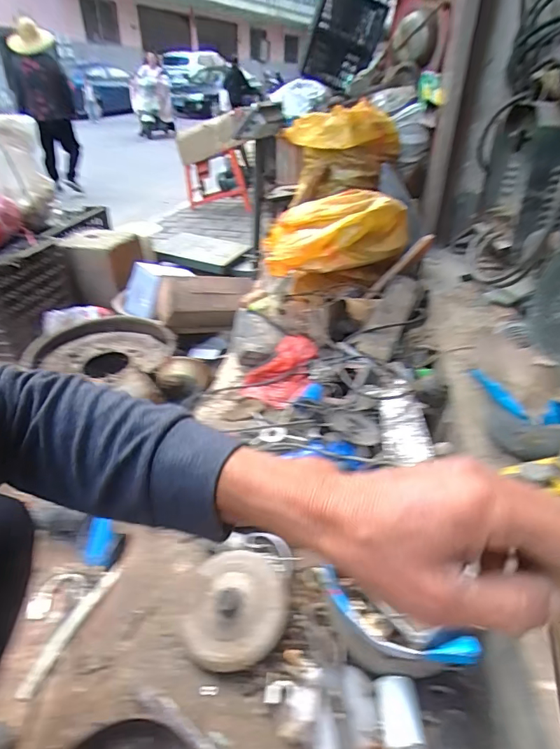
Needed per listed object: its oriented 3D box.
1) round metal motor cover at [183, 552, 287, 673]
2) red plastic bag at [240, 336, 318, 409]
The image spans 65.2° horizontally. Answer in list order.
[{"bbox_3d":[-0.066,0.304,0.577,0.144,0.042,0.144,-19,41,1],"label":"round metal motor cover"},{"bbox_3d":[0.012,-0.014,1.010,0.144,0.035,0.195,21,67,32],"label":"red plastic bag"}]

